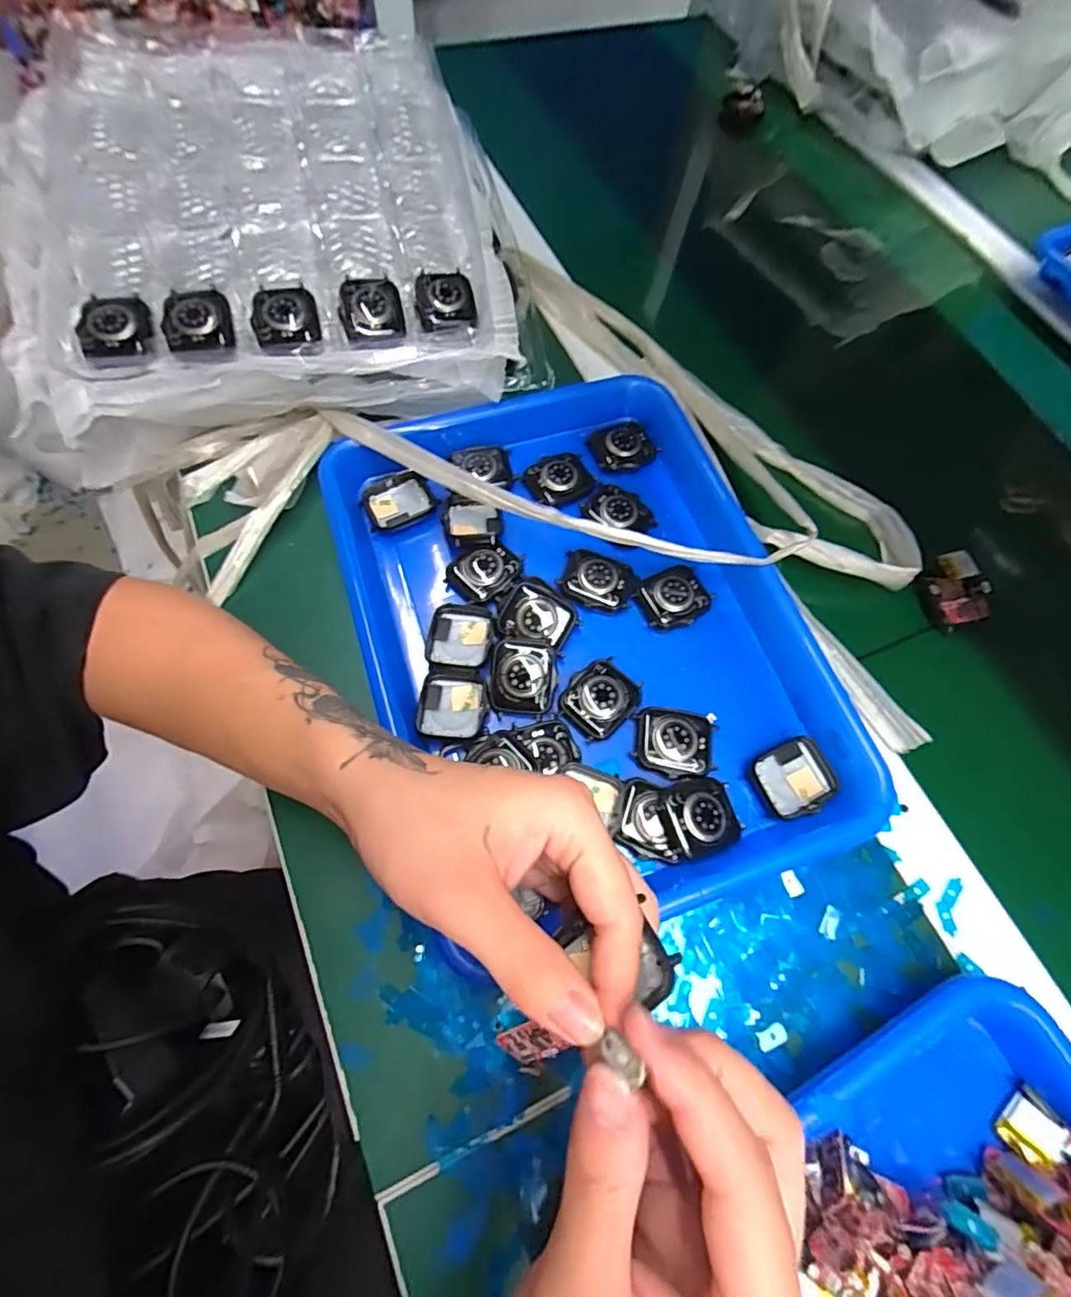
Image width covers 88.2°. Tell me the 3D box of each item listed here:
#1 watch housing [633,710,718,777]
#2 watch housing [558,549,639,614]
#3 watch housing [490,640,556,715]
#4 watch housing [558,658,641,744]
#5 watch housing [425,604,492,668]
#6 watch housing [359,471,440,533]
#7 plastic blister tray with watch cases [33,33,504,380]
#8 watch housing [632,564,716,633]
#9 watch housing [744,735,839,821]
[{"bbox_3d":[0.080,0.054,0.315,0.046,0.013,0.038,8,67,1],"label":"watch housing"},{"bbox_3d":[0.040,-0.043,0.353,0.046,0.012,0.035,19,68,6],"label":"watch housing"},{"bbox_3d":[-0.007,0.016,0.321,0.036,0.011,0.041,2,88,-1],"label":"watch housing"},{"bbox_3d":[0.038,0.029,0.324,0.044,0.011,0.037,-40,74,-17],"label":"watch housing"},{"bbox_3d":[-0.047,-0.007,0.334,0.036,0.012,0.042,5,67,0],"label":"watch housing"},{"bbox_3d":[-0.090,-0.096,0.368,0.045,0.015,0.036,-24,70,-12],"label":"watch housing"},{"bbox_3d":[-0.205,-0.327,0.396,0.321,0.036,0.335,-10,68,-7],"label":"plastic blister tray with watch cases"},{"bbox_3d":[0.088,-0.032,0.352,0.044,0.013,0.037,-24,70,-12],"label":"watch housing"},{"bbox_3d":[0.145,0.073,0.311,0.044,0.007,0.037,-22,70,-11],"label":"watch housing"}]

